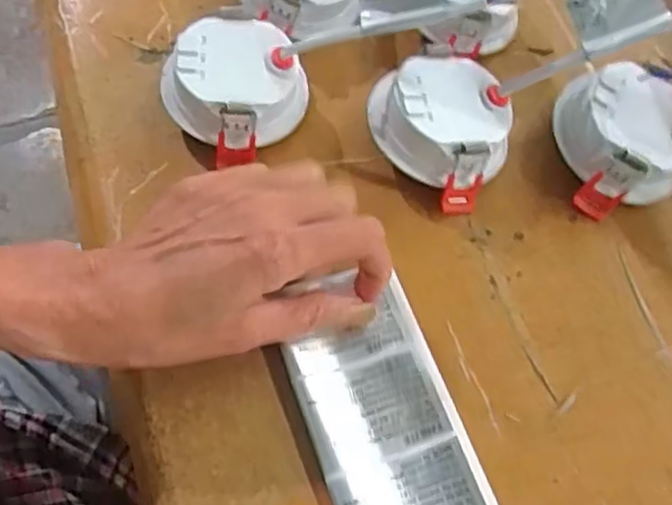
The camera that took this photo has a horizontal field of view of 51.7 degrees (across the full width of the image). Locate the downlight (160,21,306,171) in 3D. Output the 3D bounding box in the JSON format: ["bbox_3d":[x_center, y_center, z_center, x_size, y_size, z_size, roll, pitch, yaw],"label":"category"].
[{"bbox_3d":[-0.050,-0.083,0.345,0.062,0.033,0.063,1,64,-3],"label":"downlight"}]

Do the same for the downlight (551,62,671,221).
[{"bbox_3d":[0.147,-0.057,0.341,0.067,0.037,0.066,-5,65,-5],"label":"downlight"}]

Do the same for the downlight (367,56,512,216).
[{"bbox_3d":[0.053,-0.065,0.340,0.069,0.039,0.063,1,64,-3],"label":"downlight"}]

